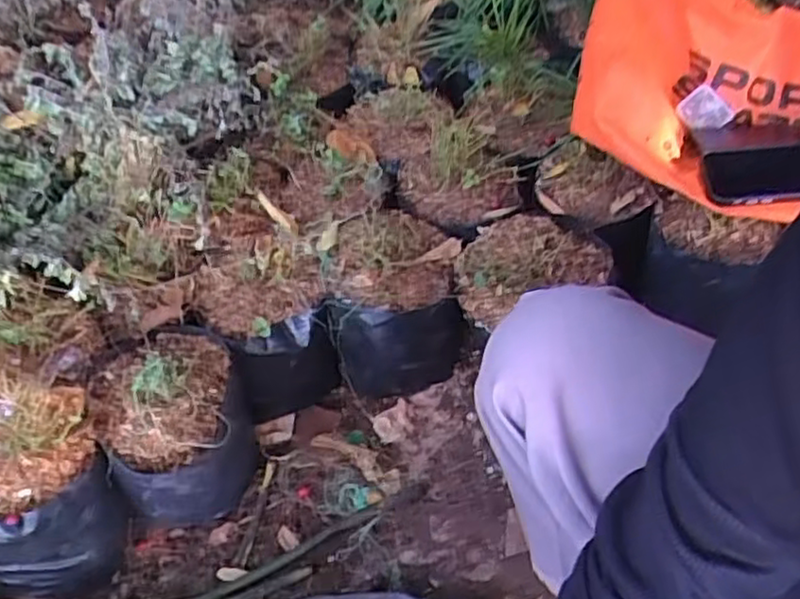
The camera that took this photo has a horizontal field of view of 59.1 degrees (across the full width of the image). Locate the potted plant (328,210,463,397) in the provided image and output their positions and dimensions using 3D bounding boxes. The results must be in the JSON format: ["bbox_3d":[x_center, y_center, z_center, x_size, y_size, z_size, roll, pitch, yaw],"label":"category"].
[{"bbox_3d":[-0.003,0.008,0.797,0.142,0.172,0.147,3,43,-2],"label":"potted plant"}]

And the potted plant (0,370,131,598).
[{"bbox_3d":[-0.342,0.170,0.653,0.134,0.194,0.141,-22,49,-25],"label":"potted plant"}]

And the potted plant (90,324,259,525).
[{"bbox_3d":[-0.222,0.131,0.718,0.145,0.187,0.156,-12,45,-16],"label":"potted plant"}]

